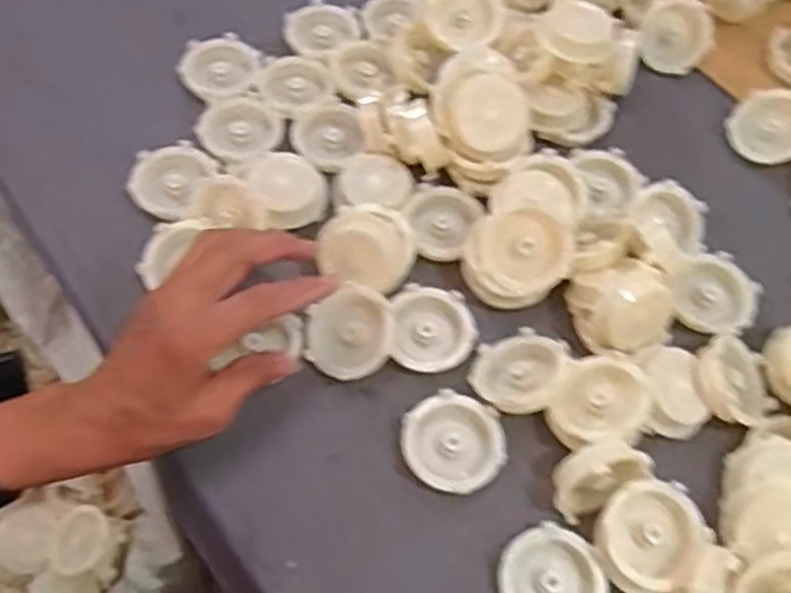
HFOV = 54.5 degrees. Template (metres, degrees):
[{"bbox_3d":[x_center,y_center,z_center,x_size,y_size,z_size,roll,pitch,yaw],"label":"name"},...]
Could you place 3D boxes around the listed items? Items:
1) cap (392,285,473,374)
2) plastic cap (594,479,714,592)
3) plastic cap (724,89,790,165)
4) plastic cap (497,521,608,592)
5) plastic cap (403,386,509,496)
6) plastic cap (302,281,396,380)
[{"bbox_3d":[0.024,0.020,0.495,0.050,0.011,0.058,0,63,-3],"label":"cap"},{"bbox_3d":[0.144,0.136,0.433,0.056,0.014,0.065,27,81,13],"label":"plastic cap"},{"bbox_3d":[0.285,-0.128,0.581,0.060,0.015,0.056,-7,76,31],"label":"plastic cap"},{"bbox_3d":[0.087,0.161,0.428,0.055,0.012,0.060,1,63,-3],"label":"plastic cap"},{"bbox_3d":[0.035,0.088,0.461,0.059,0.016,0.057,1,63,-3],"label":"plastic cap"},{"bbox_3d":[-0.029,0.023,0.480,0.056,0.021,0.056,-7,67,7],"label":"plastic cap"}]

